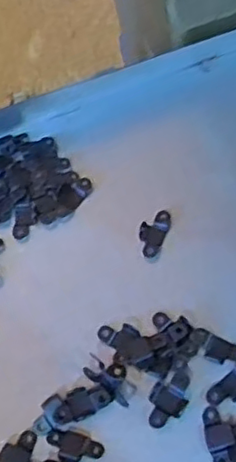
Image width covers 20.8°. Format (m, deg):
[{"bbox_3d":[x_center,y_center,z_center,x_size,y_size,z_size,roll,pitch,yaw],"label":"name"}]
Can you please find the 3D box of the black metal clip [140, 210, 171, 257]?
[{"bbox_3d":[0.023,0.002,0.428,0.017,0.010,0.032,19,68,16],"label":"black metal clip"}]

